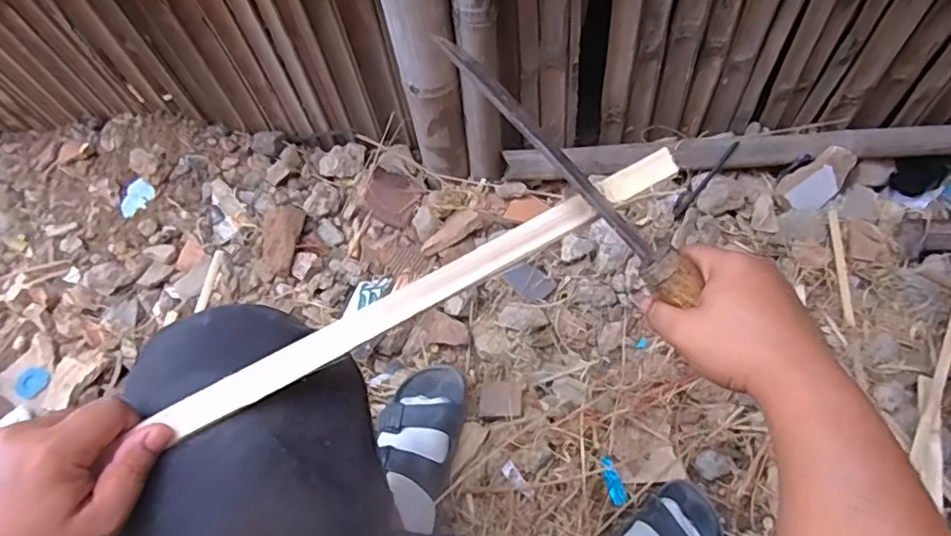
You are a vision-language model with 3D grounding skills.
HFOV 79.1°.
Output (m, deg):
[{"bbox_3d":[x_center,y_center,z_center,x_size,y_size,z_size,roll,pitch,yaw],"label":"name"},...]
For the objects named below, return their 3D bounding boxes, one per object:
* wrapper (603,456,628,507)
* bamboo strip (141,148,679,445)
[{"bbox_3d":[0.176,0.273,0.736,0.022,0.011,0.058,-20,65,-6],"label":"wrapper"},{"bbox_3d":[-0.023,0.011,0.403,0.389,0.008,0.026,-28,83,-11],"label":"bamboo strip"}]

